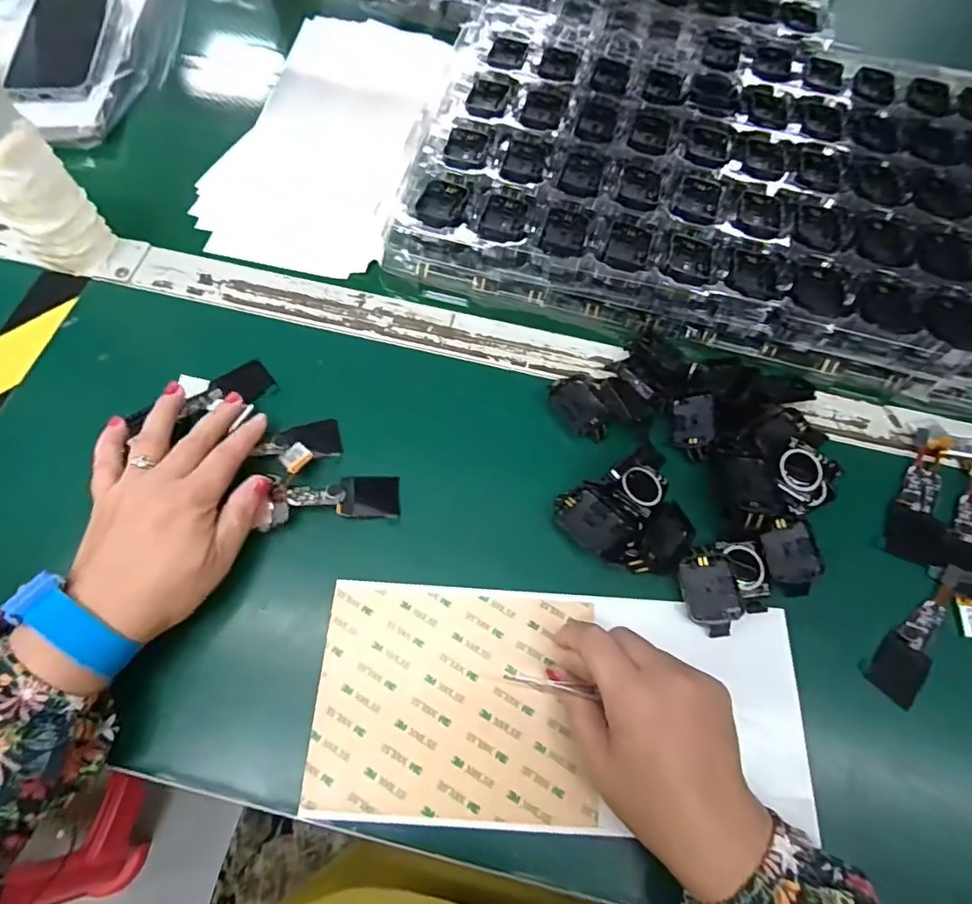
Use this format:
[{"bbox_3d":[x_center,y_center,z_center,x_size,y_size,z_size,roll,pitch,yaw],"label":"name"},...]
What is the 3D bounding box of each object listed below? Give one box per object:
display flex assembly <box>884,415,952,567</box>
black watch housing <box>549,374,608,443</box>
[{"bbox_3d":[0.306,0.025,0.378,0.038,0.010,0.108,24,68,8],"label":"display flex assembly"},{"bbox_3d":[0.066,-0.031,0.386,0.032,0.007,0.050,-18,69,-10],"label":"black watch housing"}]

